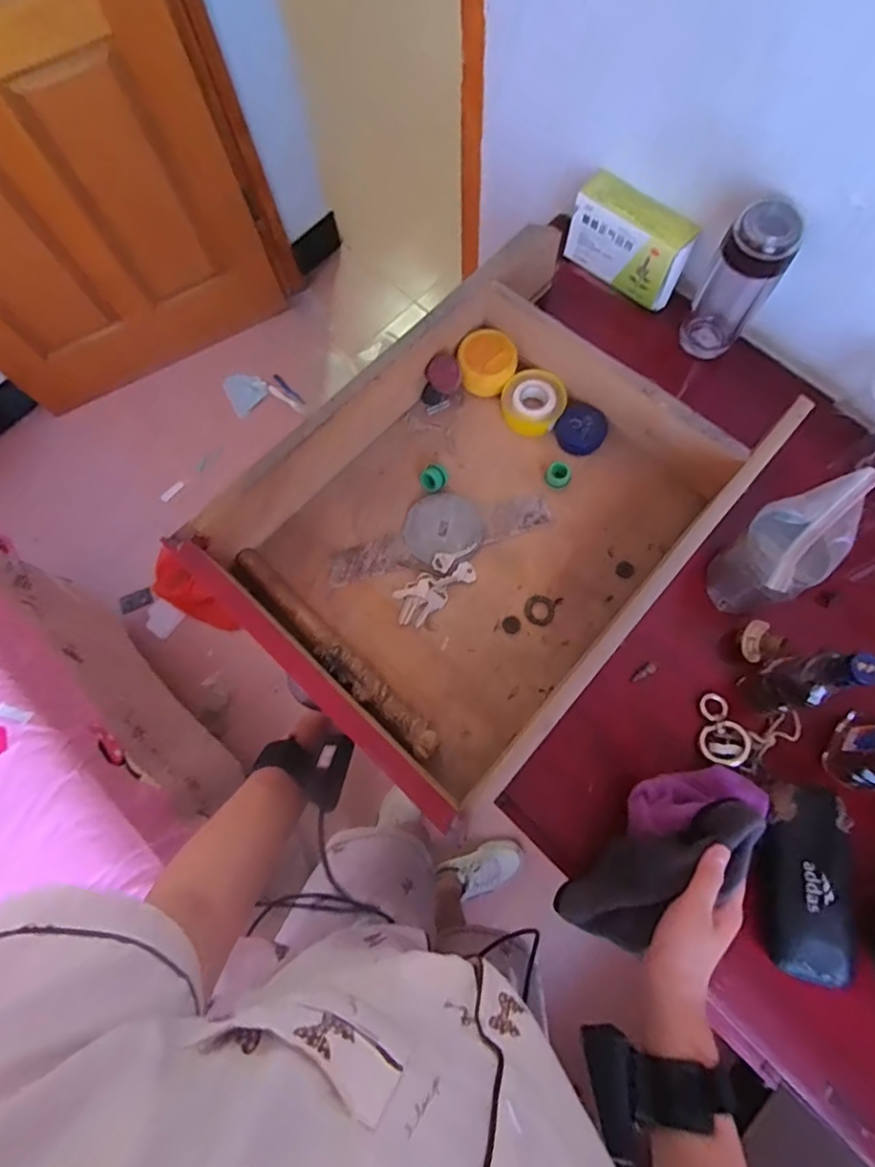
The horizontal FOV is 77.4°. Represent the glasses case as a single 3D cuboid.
[{"bbox_3d":[0.341,0.271,0.499,0.061,0.036,0.160,9,75,5],"label":"glasses case"}]

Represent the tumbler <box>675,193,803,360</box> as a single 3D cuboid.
[{"bbox_3d":[0.343,-0.340,0.632,0.070,0.194,0.067,-1,74,2],"label":"tumbler"}]

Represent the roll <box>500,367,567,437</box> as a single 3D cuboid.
[{"bbox_3d":[0.111,-0.213,0.640,0.073,0.027,0.069,-1,74,2],"label":"roll"}]

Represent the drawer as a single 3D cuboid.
[{"bbox_3d":[0.057,-0.085,0.570,0.357,0.105,0.489,42,80,12],"label":"drawer"}]

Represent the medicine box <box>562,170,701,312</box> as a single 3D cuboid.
[{"bbox_3d":[0.240,-0.429,0.687,0.154,0.091,0.050,40,79,12],"label":"medicine box"}]

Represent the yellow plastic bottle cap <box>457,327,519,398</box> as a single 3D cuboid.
[{"bbox_3d":[0.059,-0.256,0.644,0.066,0.041,0.071,-1,74,2],"label":"yellow plastic bottle cap"}]

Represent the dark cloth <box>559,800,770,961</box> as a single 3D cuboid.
[{"bbox_3d":[0.192,0.251,0.475,0.187,0.061,0.056,-37,75,12],"label":"dark cloth"}]

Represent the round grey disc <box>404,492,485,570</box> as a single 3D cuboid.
[{"bbox_3d":[0.006,-0.061,0.612,0.085,0.008,0.084,-1,74,2],"label":"round grey disc"}]

